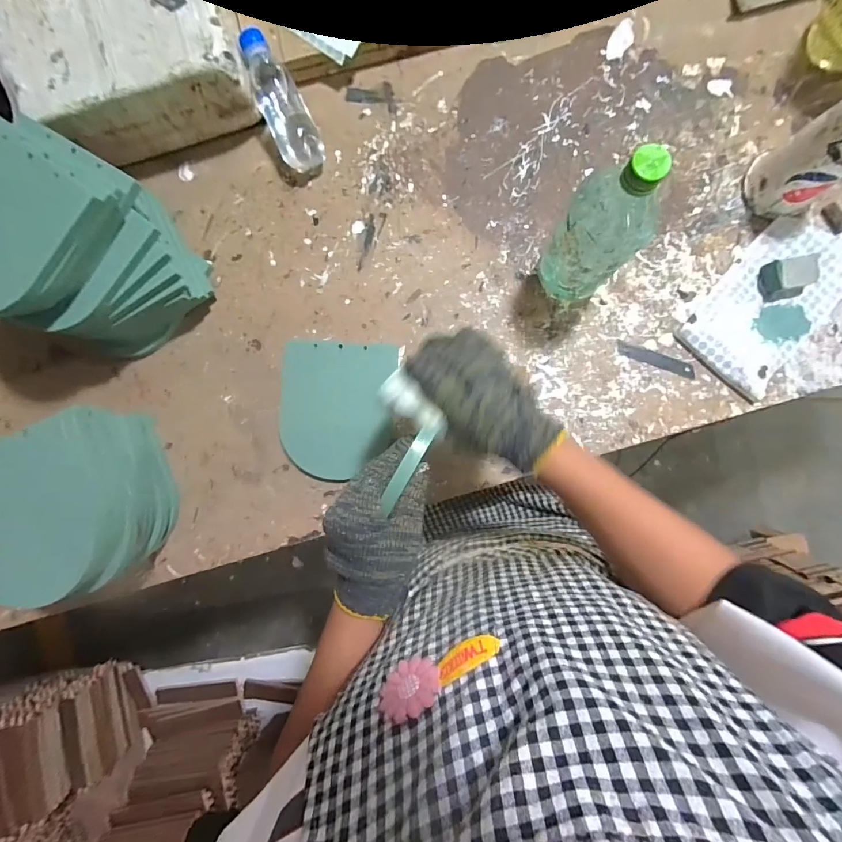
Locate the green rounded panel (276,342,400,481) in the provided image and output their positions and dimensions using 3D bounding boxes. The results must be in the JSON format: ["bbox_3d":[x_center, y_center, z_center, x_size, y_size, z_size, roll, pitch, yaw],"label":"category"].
[{"bbox_3d":[-0.106,-0.015,0.519,0.140,0.008,0.171,3,92,-5],"label":"green rounded panel"}]

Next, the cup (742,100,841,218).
[{"bbox_3d":[0.432,-0.289,0.440,0.073,0.126,0.071,0,88,2],"label":"cup"}]

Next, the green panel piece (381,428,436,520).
[{"bbox_3d":[-0.011,0.039,0.329,0.012,0.005,0.074,29,88,2],"label":"green panel piece"}]

